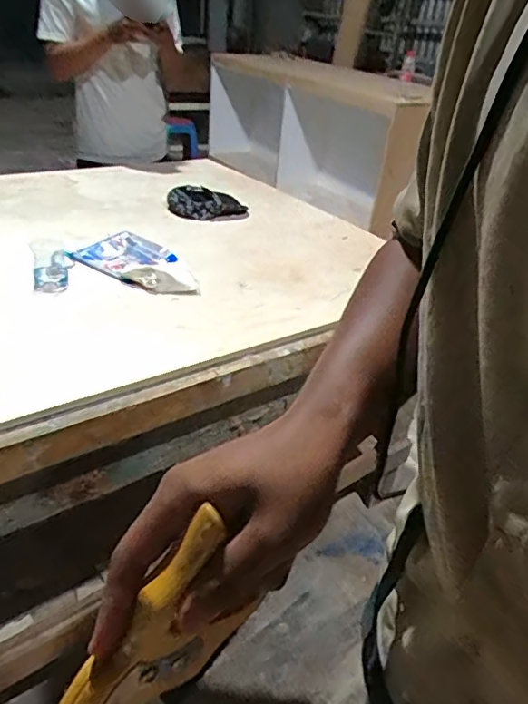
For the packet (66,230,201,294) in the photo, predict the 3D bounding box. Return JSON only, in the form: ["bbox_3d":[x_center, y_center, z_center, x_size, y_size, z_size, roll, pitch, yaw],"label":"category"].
[{"bbox_3d":[-0.264,-0.188,1.130,0.304,0.023,0.170,28,40,27],"label":"packet"}]

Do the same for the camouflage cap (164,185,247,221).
[{"bbox_3d":[-0.162,-0.418,1.486,0.219,0.047,0.197,-1,36,-11],"label":"camouflage cap"}]

